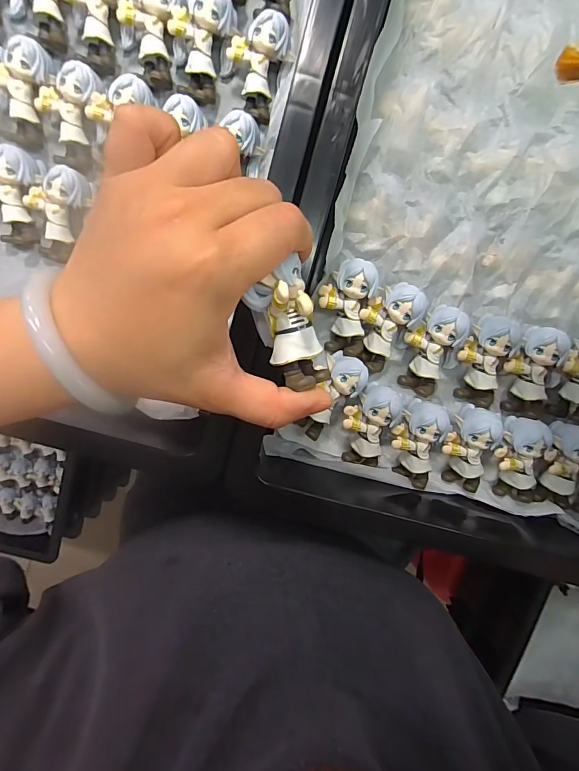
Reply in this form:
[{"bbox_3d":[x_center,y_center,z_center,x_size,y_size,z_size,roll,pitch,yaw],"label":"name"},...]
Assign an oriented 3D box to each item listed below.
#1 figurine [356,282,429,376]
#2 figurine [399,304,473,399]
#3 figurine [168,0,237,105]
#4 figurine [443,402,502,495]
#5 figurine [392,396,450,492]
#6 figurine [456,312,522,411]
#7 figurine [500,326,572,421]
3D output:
[{"bbox_3d":[0.065,-0.042,0.273,0.035,0.027,0.059,35,97,-7],"label":"figurine"},{"bbox_3d":[0.100,-0.027,0.283,0.038,0.030,0.062,16,115,-1],"label":"figurine"},{"bbox_3d":[-0.057,-0.222,0.263,0.041,0.030,0.054,5,99,-2],"label":"figurine"},{"bbox_3d":[0.126,0.046,0.287,0.030,0.026,0.064,4,117,1],"label":"figurine"},{"bbox_3d":[0.090,0.041,0.287,0.033,0.024,0.064,6,113,0],"label":"figurine"},{"bbox_3d":[0.134,-0.017,0.282,0.030,0.025,0.063,7,115,0],"label":"figurine"},{"bbox_3d":[0.169,-0.009,0.282,0.035,0.026,0.065,5,113,0],"label":"figurine"}]

